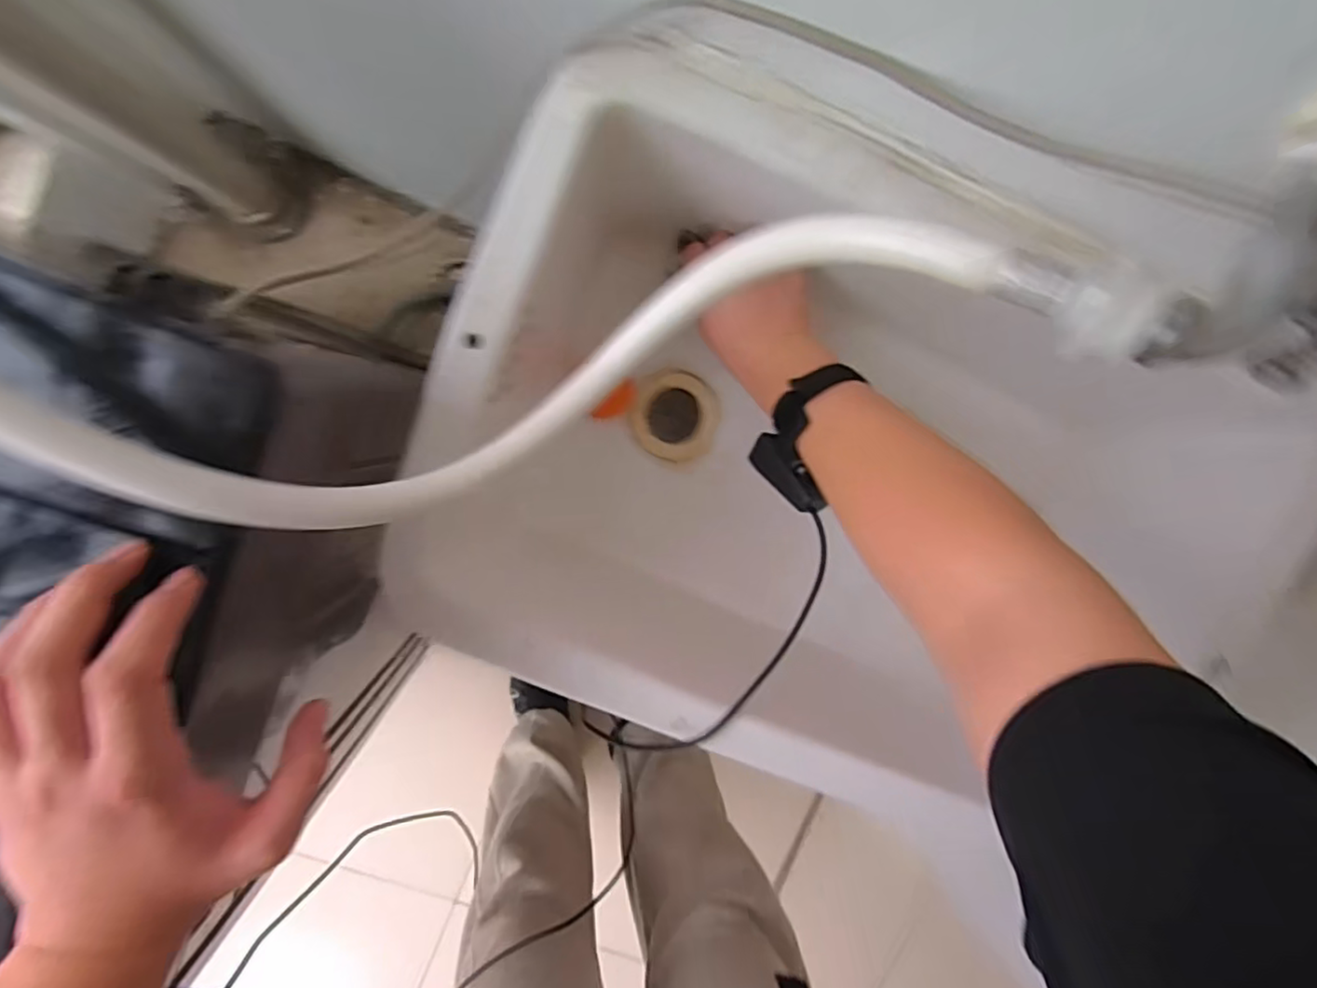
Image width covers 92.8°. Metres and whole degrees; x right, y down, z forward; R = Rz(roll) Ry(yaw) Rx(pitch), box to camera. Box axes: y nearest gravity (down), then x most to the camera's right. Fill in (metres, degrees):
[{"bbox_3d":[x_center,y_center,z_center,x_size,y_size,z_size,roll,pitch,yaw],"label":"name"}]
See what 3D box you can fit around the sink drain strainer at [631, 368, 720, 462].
[{"bbox_3d":[0.016,-0.073,0.592,0.078,0.005,0.082,-6,97,-4],"label":"sink drain strainer"}]

